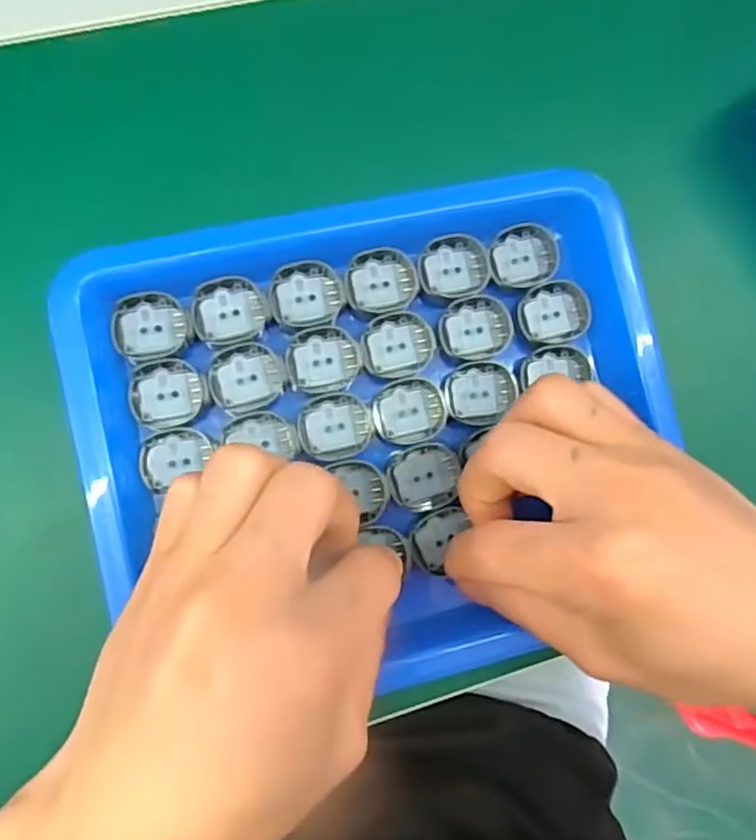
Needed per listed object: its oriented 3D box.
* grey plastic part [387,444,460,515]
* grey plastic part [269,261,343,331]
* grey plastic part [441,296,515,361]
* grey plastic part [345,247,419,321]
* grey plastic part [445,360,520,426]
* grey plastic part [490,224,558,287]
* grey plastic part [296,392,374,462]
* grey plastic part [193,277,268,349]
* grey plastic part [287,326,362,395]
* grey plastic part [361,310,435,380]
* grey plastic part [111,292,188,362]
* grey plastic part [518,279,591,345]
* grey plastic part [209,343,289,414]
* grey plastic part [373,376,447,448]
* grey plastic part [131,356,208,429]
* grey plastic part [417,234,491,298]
[{"bbox_3d":[0.018,0.022,0.257,0.027,0.004,0.025,-5,85,-8],"label":"grey plastic part"},{"bbox_3d":[-0.027,-0.048,0.256,0.027,0.004,0.025,-11,86,-9],"label":"grey plastic part"},{"bbox_3d":[0.039,-0.037,0.264,0.029,0.005,0.025,-13,86,-9],"label":"grey plastic part"},{"bbox_3d":[0.002,-0.054,0.260,0.028,0.004,0.025,-14,86,-9],"label":"grey plastic part"},{"bbox_3d":[0.041,-0.011,0.262,0.028,0.004,0.024,-14,87,-9],"label":"grey plastic part"},{"bbox_3d":[0.059,-0.067,0.268,0.026,0.006,0.024,-11,86,-9],"label":"grey plastic part"},{"bbox_3d":[-0.016,0.003,0.255,0.028,0.004,0.025,1,84,-8],"label":"grey plastic part"},{"bbox_3d":[-0.056,-0.042,0.253,0.027,0.004,0.025,-14,86,-9],"label":"grey plastic part"},{"bbox_3d":[-0.020,-0.023,0.256,0.028,0.004,0.025,-4,85,-8],"label":"grey plastic part"},{"bbox_3d":[0.008,-0.030,0.260,0.028,0.004,0.025,-6,85,-8],"label":"grey plastic part"},{"bbox_3d":[-0.085,-0.035,0.249,0.026,0.004,0.026,-2,85,-8],"label":"grey plastic part"},{"bbox_3d":[0.071,-0.044,0.268,0.027,0.007,0.024,-14,87,-9],"label":"grey plastic part"},{"bbox_3d":[-0.049,-0.016,0.252,0.027,0.004,0.026,1,84,-8],"label":"grey plastic part"},{"bbox_3d":[0.013,-0.003,0.258,0.028,0.004,0.026,-14,87,-9],"label":"grey plastic part"},{"bbox_3d":[-0.078,-0.010,0.248,0.026,0.004,0.026,1,84,-8],"label":"grey plastic part"},{"bbox_3d":[0.031,-0.061,0.265,0.028,0.005,0.024,-7,85,-8],"label":"grey plastic part"}]

